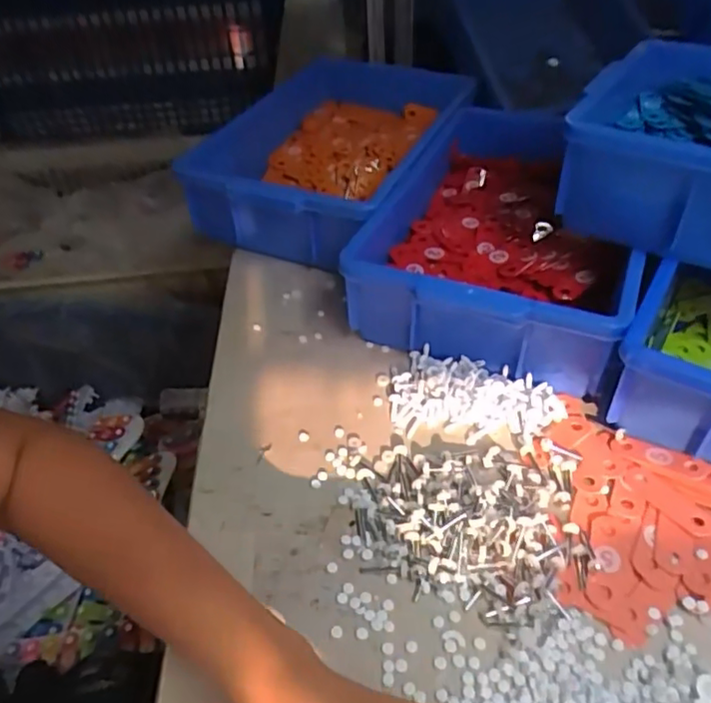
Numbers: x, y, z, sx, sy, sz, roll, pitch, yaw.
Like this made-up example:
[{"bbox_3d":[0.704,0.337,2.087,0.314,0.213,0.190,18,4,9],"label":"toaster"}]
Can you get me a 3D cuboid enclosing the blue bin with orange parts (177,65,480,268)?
[{"bbox_3d":[-0.028,-0.229,0.703,0.224,0.100,0.308,15,47,18],"label":"blue bin with orange parts"}]

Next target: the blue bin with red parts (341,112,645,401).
[{"bbox_3d":[0.157,-0.122,0.618,0.229,0.095,0.335,15,47,18],"label":"blue bin with red parts"}]

